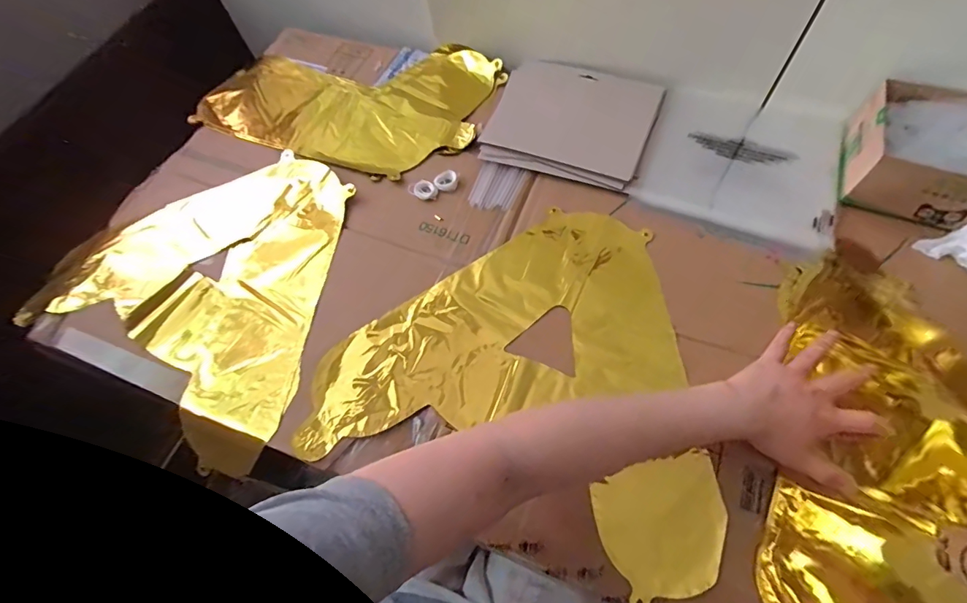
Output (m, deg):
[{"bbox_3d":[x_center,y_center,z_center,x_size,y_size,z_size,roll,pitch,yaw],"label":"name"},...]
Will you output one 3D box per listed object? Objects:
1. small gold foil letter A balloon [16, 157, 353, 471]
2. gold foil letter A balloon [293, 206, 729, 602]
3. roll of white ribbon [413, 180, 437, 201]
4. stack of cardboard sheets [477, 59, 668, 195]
[{"bbox_3d":[-0.313,-0.035,0.551,0.377,0.038,0.346,27,74,19],"label":"small gold foil letter A balloon"},{"bbox_3d":[0.054,0.047,0.464,0.381,0.022,0.335,18,67,14],"label":"gold foil letter A balloon"},{"bbox_3d":[-0.072,-0.136,0.566,0.026,0.008,0.027,-2,64,4],"label":"roll of white ribbon"},{"bbox_3d":[0.113,-0.232,0.590,0.196,0.022,0.183,18,67,14],"label":"stack of cardboard sheets"}]

